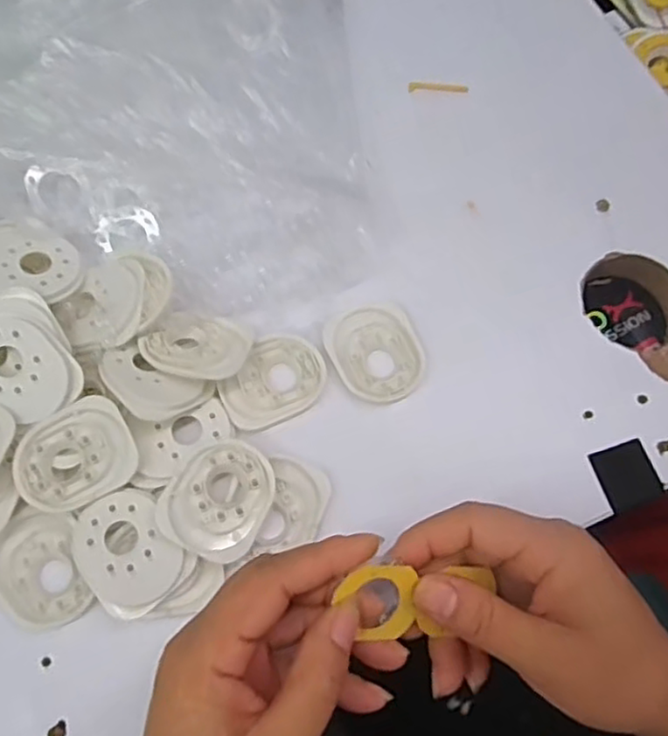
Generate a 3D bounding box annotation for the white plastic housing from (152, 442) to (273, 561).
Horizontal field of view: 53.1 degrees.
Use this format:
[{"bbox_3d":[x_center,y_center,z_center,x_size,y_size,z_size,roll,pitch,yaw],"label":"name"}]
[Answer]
[{"bbox_3d":[-0.056,0.064,0.330,0.048,0.013,0.056,24,70,8],"label":"white plastic housing"}]

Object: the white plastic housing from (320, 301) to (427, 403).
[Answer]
[{"bbox_3d":[0.025,-0.008,0.370,0.049,0.008,0.056,-25,71,-11],"label":"white plastic housing"}]

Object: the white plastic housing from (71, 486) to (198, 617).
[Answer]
[{"bbox_3d":[-0.099,0.088,0.321,0.045,0.014,0.057,-38,74,-15],"label":"white plastic housing"}]

